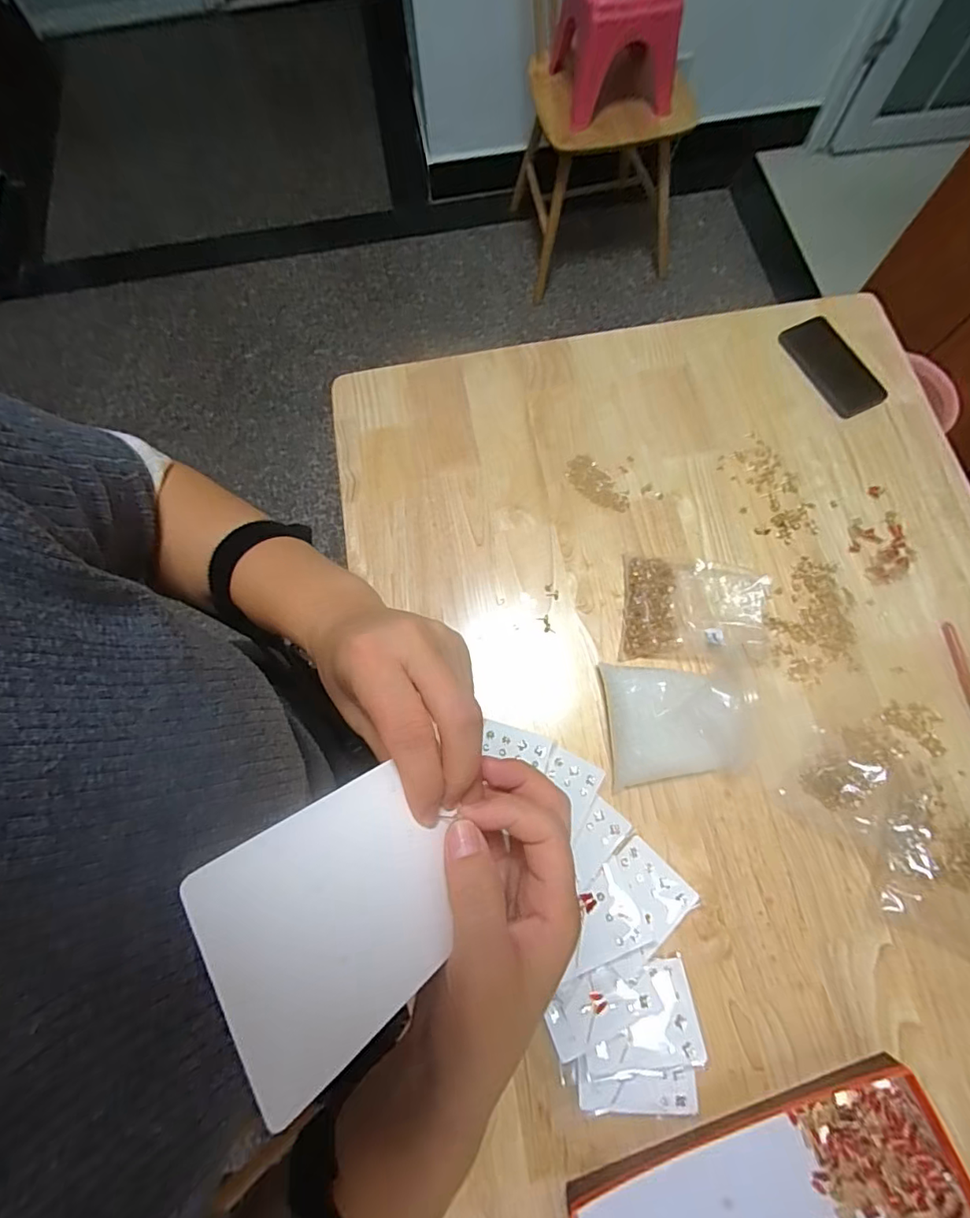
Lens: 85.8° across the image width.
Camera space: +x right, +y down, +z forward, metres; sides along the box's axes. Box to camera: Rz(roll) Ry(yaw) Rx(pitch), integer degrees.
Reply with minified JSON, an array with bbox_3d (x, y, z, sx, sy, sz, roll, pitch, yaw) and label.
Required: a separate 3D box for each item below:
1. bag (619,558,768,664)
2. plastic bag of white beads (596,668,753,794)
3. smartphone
[{"bbox_3d":[0.249,0.001,0.613,0.166,0.024,0.125,6,72,3],"label":"bag"},{"bbox_3d":[0.207,0.121,0.567,0.146,0.048,0.127,-6,72,-1],"label":"plastic bag of white beads"},{"bbox_3d":[0.486,-0.338,0.729,0.091,0.011,0.160,-24,73,-6],"label":"smartphone"}]

